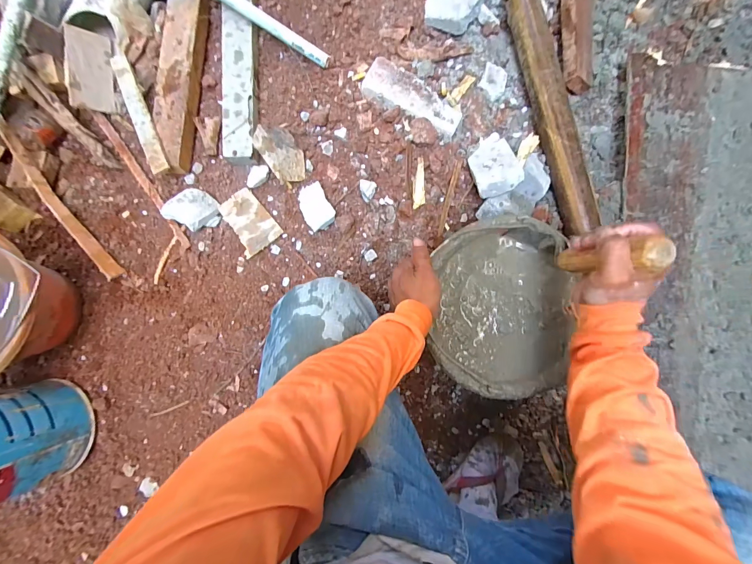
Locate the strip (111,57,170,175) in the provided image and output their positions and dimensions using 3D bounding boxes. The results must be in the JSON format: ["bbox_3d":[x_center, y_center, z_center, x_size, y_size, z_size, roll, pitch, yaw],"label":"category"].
[{"bbox_3d":[-0.436,-0.314,0.620,0.030,0.014,0.249,-25,87,3],"label":"strip"}]

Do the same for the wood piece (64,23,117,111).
[{"bbox_3d":[-0.542,-0.402,0.640,0.012,0.068,0.137,15,104,48],"label":"wood piece"}]

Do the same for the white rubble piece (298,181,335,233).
[{"bbox_3d":[-0.111,-0.137,0.619,0.054,0.034,0.080,-29,87,3],"label":"white rubble piece"}]

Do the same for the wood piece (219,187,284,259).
[{"bbox_3d":[-0.238,-0.112,0.629,0.078,0.010,0.114,-40,86,-10],"label":"wood piece"}]

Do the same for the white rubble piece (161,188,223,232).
[{"bbox_3d":[-0.344,-0.137,0.637,0.097,0.035,0.073,27,91,4],"label":"white rubble piece"}]

